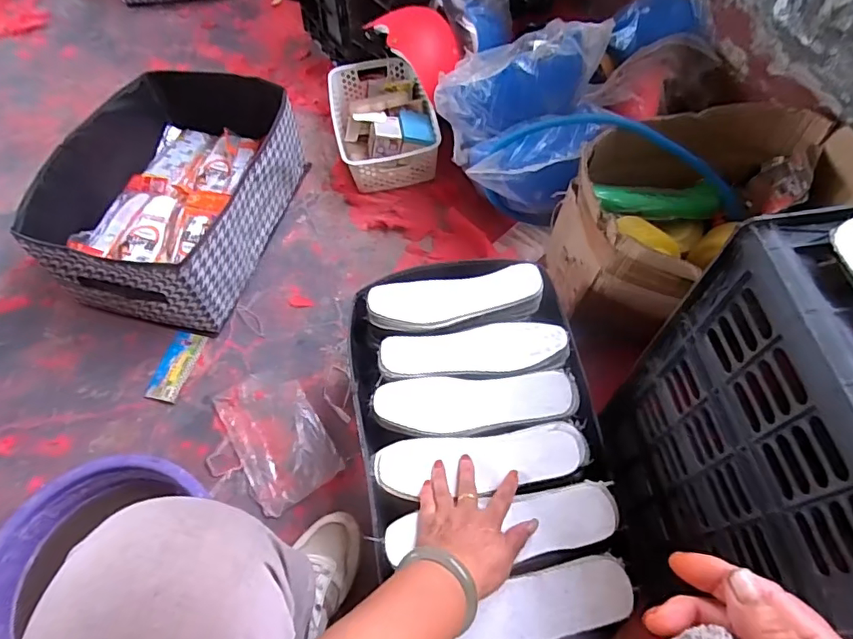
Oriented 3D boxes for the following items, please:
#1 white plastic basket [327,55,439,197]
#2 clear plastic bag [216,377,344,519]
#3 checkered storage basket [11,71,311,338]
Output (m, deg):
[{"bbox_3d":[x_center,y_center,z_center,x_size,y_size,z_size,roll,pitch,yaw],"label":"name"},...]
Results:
[{"bbox_3d":[-0.089,-0.416,1.080,0.195,0.088,0.304,-11,61,-5],"label":"white plastic basket"},{"bbox_3d":[-0.225,0.174,0.790,0.128,0.017,0.200,-30,64,-15],"label":"clear plastic bag"},{"bbox_3d":[-0.430,-0.227,0.928,0.322,0.184,0.447,11,61,8],"label":"checkered storage basket"}]

